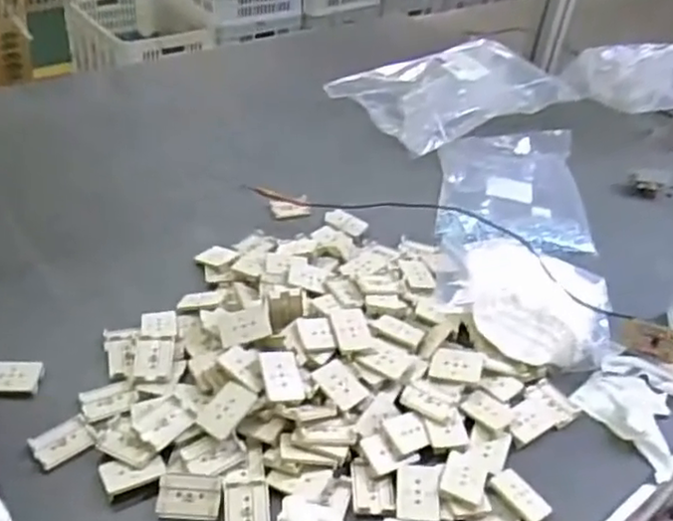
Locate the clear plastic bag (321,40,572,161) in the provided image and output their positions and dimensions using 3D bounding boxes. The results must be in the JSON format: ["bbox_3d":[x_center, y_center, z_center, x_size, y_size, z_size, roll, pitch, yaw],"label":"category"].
[{"bbox_3d":[0.152,-0.216,0.851,0.268,0.072,0.169,-18,45,-28],"label":"clear plastic bag"}]

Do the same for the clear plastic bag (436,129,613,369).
[{"bbox_3d":[0.181,-0.045,0.660,0.150,0.043,0.362,10,39,2],"label":"clear plastic bag"}]

